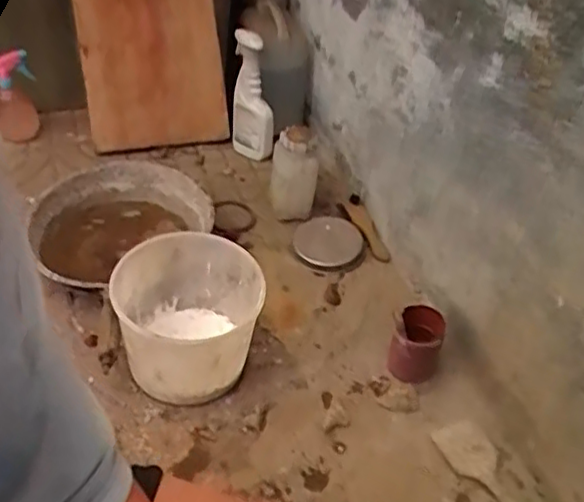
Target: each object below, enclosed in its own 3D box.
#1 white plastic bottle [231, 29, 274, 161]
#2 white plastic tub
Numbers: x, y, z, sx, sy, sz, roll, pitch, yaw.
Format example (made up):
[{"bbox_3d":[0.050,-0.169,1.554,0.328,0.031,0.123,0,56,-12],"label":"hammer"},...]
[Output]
[{"bbox_3d":[-0.087,-0.338,1.454,0.086,0.275,0.114,-5,17,-11],"label":"white plastic bottle"},{"bbox_3d":[-0.155,0.104,1.006,0.207,0.181,0.192,2,41,-2],"label":"white plastic tub"}]

